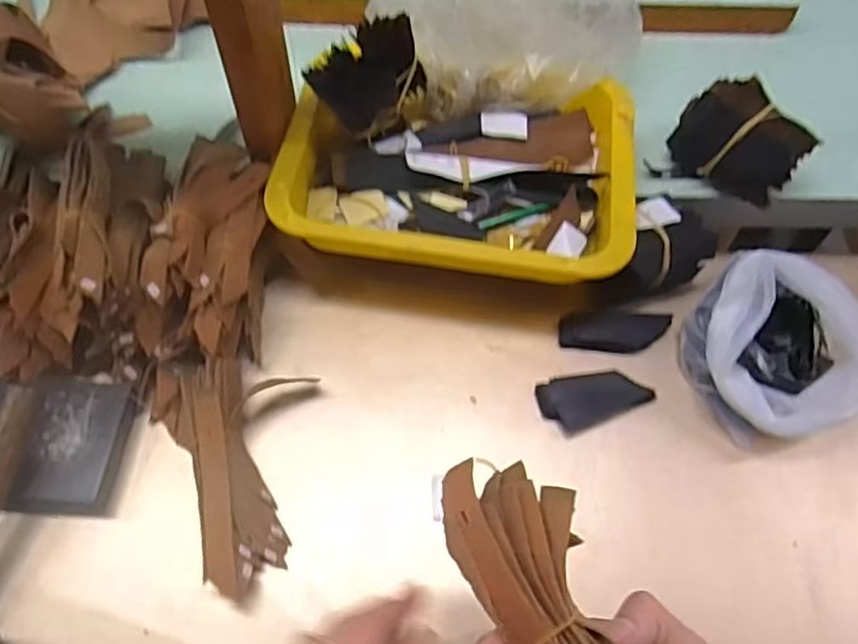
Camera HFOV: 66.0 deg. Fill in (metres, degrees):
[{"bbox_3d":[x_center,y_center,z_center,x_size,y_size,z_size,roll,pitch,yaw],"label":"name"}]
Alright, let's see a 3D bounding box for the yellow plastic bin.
[{"bbox_3d":[0.021,-0.109,0.502,0.255,0.054,0.173,7,60,3],"label":"yellow plastic bin"}]

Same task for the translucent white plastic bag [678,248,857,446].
[{"bbox_3d":[0.238,0.015,0.449,0.101,0.068,0.120,-17,61,-11],"label":"translucent white plastic bag"}]

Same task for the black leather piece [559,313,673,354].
[{"bbox_3d":[0.137,0.006,0.479,0.080,0.008,0.030,1,60,-1],"label":"black leather piece"}]

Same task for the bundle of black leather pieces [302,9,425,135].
[{"bbox_3d":[-0.046,-0.187,0.491,0.057,0.064,0.086,32,64,16],"label":"bundle of black leather pieces"}]

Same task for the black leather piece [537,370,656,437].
[{"bbox_3d":[0.116,0.052,0.462,0.075,0.009,0.038,-17,62,-11],"label":"black leather piece"}]

